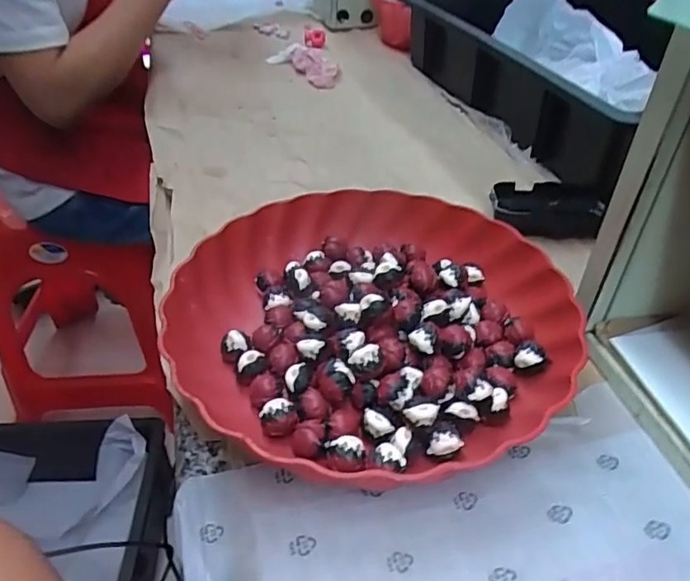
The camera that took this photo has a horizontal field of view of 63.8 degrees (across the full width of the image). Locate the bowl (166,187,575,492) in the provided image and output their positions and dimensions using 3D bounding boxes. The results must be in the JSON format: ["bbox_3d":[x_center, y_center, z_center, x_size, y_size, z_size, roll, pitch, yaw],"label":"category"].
[{"bbox_3d":[0.018,0.020,0.343,0.231,0.053,0.229,1,41,0],"label":"bowl"}]

